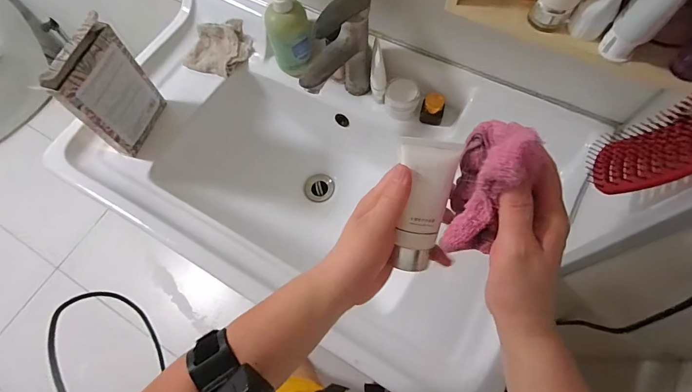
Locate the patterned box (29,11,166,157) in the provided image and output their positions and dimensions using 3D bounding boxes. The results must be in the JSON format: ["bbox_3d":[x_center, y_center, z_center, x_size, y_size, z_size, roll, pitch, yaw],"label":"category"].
[{"bbox_3d":[-0.357,-0.158,0.568,0.017,0.194,0.127,17,68,10],"label":"patterned box"}]

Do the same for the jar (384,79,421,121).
[{"bbox_3d":[0.094,-0.162,0.620,0.056,0.048,0.044,16,68,10],"label":"jar"}]

